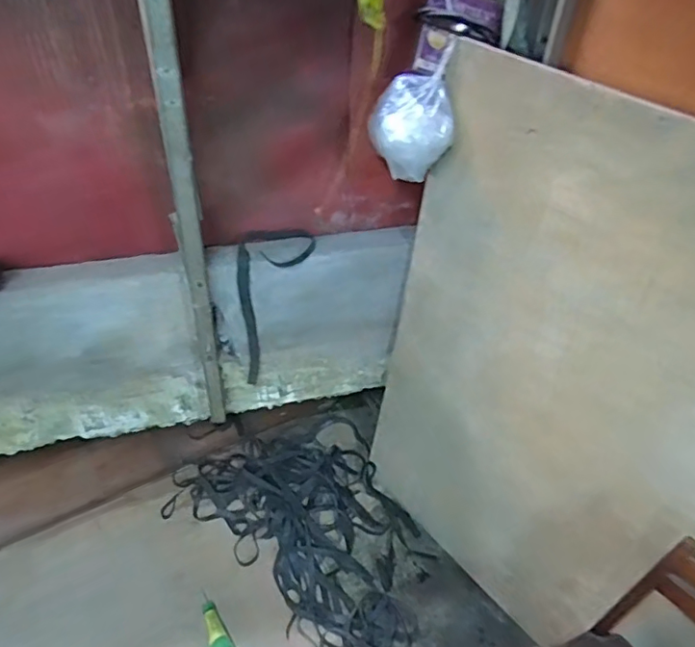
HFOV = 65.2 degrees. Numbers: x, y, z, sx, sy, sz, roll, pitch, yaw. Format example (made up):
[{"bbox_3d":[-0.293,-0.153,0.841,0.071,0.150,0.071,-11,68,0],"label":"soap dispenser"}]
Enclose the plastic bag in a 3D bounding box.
[{"bbox_3d":[0.114,-0.357,0.963,0.152,0.174,0.122,6,41,3],"label":"plastic bag"}]

